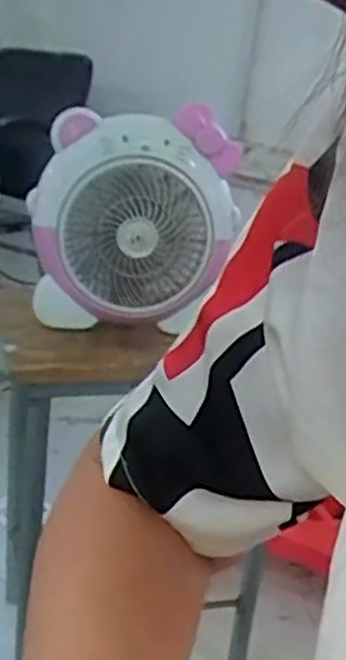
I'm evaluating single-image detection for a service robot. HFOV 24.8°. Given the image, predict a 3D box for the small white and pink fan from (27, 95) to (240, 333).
[{"bbox_3d":[-0.050,-0.137,1.002,0.230,0.268,0.099,11,19,12],"label":"small white and pink fan"}]

